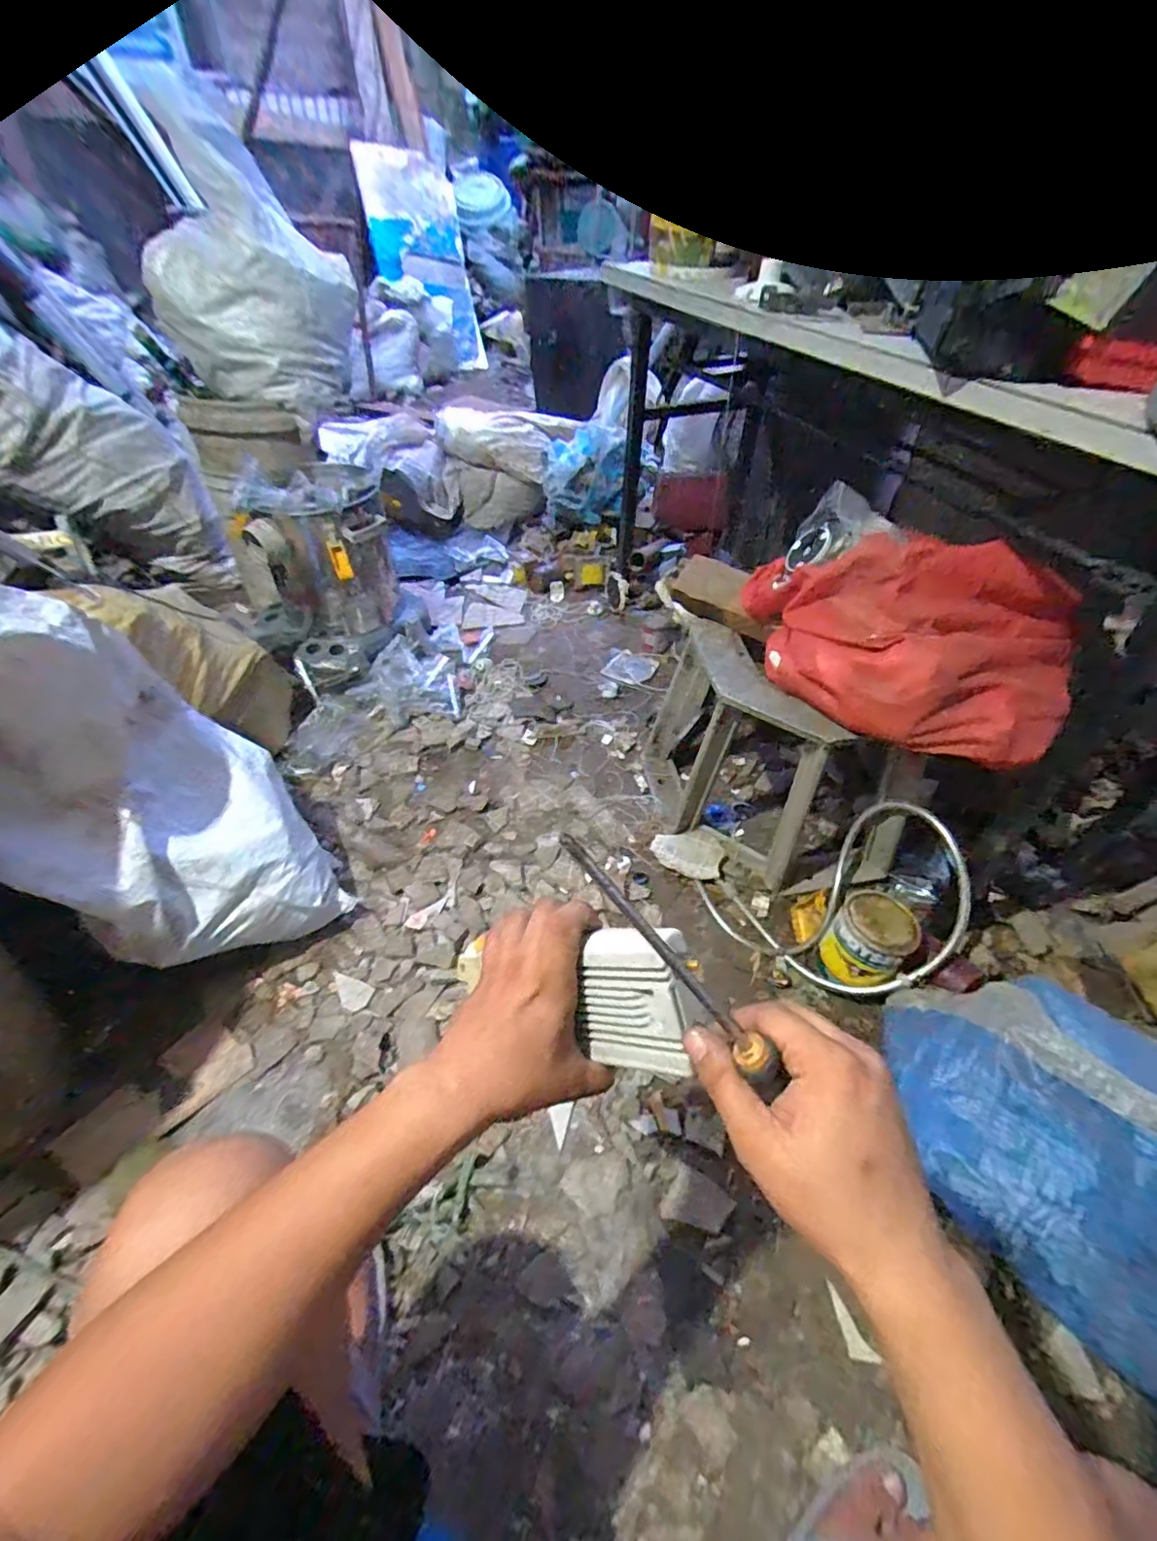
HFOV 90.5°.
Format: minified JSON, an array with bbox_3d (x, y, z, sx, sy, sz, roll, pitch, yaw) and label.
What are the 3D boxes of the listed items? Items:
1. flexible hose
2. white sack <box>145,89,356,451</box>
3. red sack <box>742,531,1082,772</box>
[{"bbox_3d":[0.392,0.195,0.867,0.318,0.188,0.262,-11,47,-10],"label":"flexible hose"},{"bbox_3d":[-0.733,-1.120,1.302,0.385,0.504,0.294,-34,55,-29],"label":"white sack"},{"bbox_3d":[0.413,-0.187,0.760,0.428,0.173,0.221,30,52,25],"label":"red sack"}]

